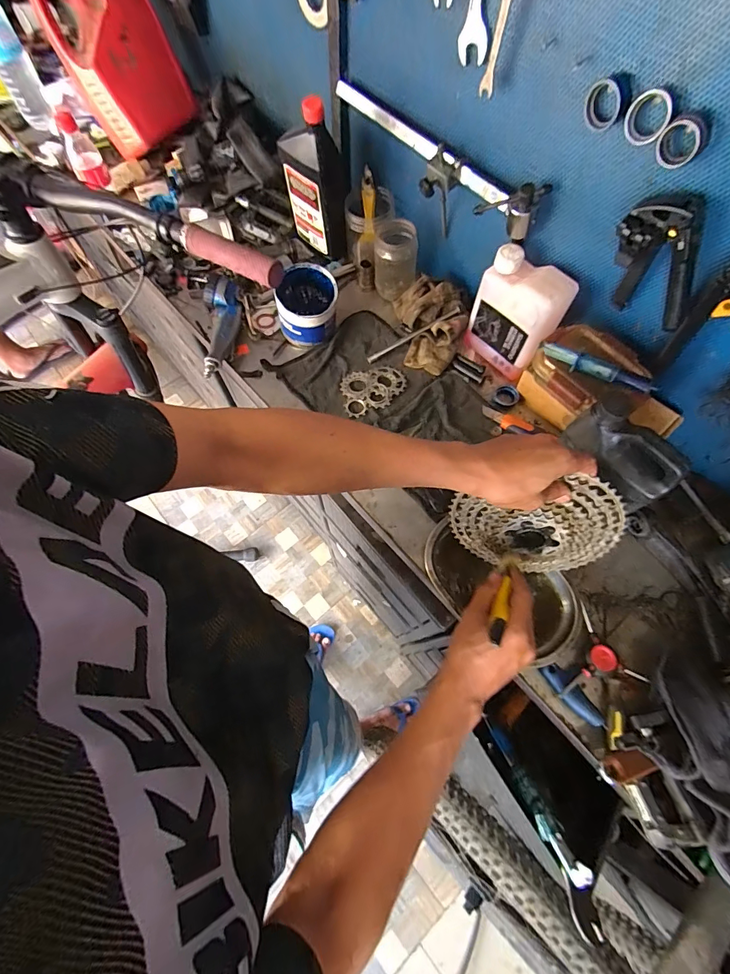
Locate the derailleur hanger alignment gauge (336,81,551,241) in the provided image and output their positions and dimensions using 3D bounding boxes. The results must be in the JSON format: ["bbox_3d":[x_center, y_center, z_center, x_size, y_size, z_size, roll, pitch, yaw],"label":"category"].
[{"bbox_3d":[0.090,-0.478,0.608,0.074,0.105,0.381,-32,70,-14],"label":"derailleur hanger alignment gauge"}]

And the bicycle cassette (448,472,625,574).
[{"bbox_3d":[0.212,0.057,0.503,0.191,0.160,0.042,-24,34,27],"label":"bicycle cassette"}]

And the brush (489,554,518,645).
[{"bbox_3d":[0.160,0.120,0.463,0.020,0.016,0.162,28,29,11],"label":"brush"}]

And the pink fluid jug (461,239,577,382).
[{"bbox_3d":[0.235,-0.257,0.636,0.065,0.180,0.131,-37,72,-16],"label":"pink fluid jug"}]

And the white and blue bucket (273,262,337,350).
[{"bbox_3d":[-0.098,-0.304,0.698,0.098,0.101,0.091,0,66,-1],"label":"white and blue bucket"}]

